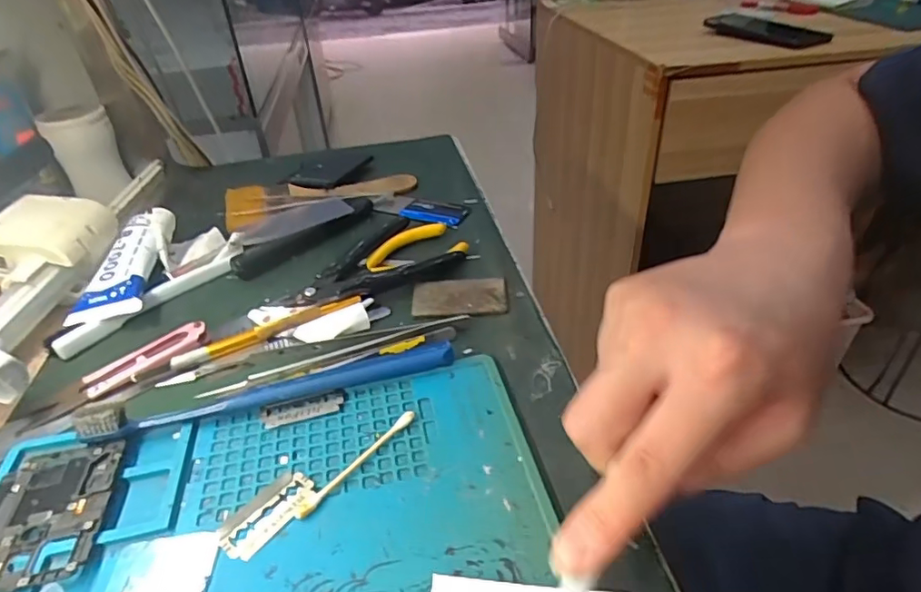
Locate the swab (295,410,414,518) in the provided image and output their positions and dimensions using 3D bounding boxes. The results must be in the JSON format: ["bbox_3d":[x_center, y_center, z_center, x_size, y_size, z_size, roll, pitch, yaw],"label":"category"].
[{"bbox_3d":[-0.048,0.076,0.253,0.008,0.005,0.069,25,45,32],"label":"swab"}]

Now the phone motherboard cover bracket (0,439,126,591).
[{"bbox_3d":[-0.178,0.094,0.236,0.046,0.005,0.067,-9,37,-8],"label":"phone motherboard cover bracket"}]

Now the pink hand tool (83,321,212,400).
[{"bbox_3d":[-0.182,0.036,0.316,0.066,0.011,0.021,-26,43,-28],"label":"pink hand tool"}]

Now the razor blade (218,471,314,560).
[{"bbox_3d":[-0.083,0.093,0.235,0.022,0.004,0.041,23,44,31],"label":"razor blade"}]

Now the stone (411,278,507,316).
[{"bbox_3d":[-0.001,-0.001,0.351,0.060,0.004,0.035,-2,37,1],"label":"stone"}]

